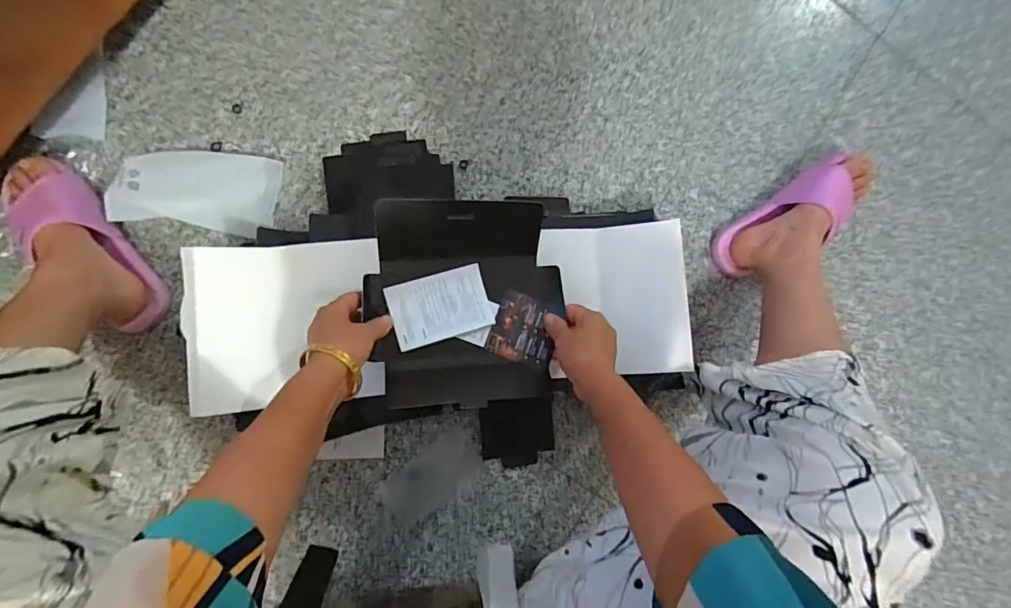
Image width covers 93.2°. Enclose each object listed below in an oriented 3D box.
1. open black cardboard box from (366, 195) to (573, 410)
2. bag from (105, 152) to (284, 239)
[{"bbox_3d":[-0.041,0.000,0.514,0.205,0.039,0.214,-2,87,-6],"label":"open black cardboard box"},{"bbox_3d":[-0.380,-0.142,0.591,0.184,0.037,0.098,7,86,-6],"label":"bag"}]

